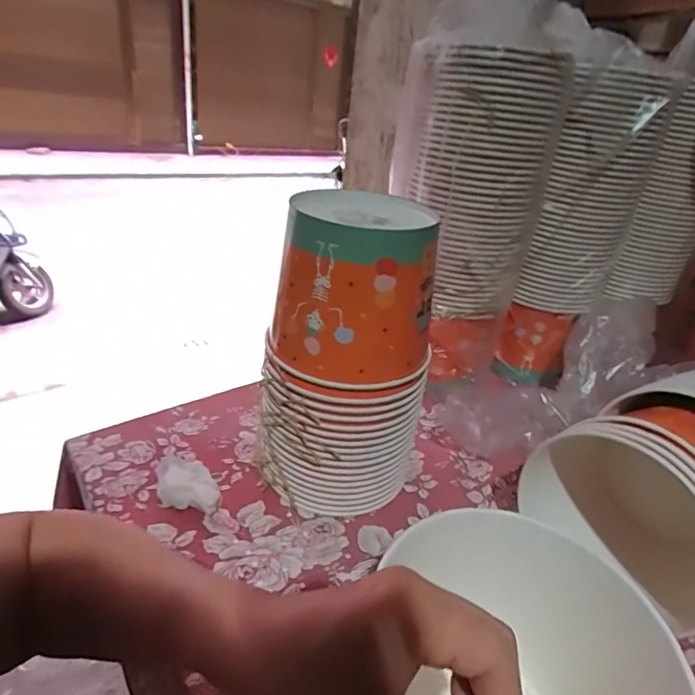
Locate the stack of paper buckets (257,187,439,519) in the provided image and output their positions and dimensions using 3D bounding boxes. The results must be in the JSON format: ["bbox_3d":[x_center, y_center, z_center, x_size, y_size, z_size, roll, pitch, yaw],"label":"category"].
[{"bbox_3d":[-0.004,0.009,0.473,0.154,0.293,0.128,16,29,18],"label":"stack of paper buckets"}]

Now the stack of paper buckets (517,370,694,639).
[{"bbox_3d":[0.300,0.121,0.473,0.221,0.163,0.165,-21,38,-41],"label":"stack of paper buckets"}]

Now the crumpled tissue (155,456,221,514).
[{"bbox_3d":[-0.167,0.134,0.503,0.054,0.025,0.098,-8,31,-24],"label":"crumpled tissue"}]

